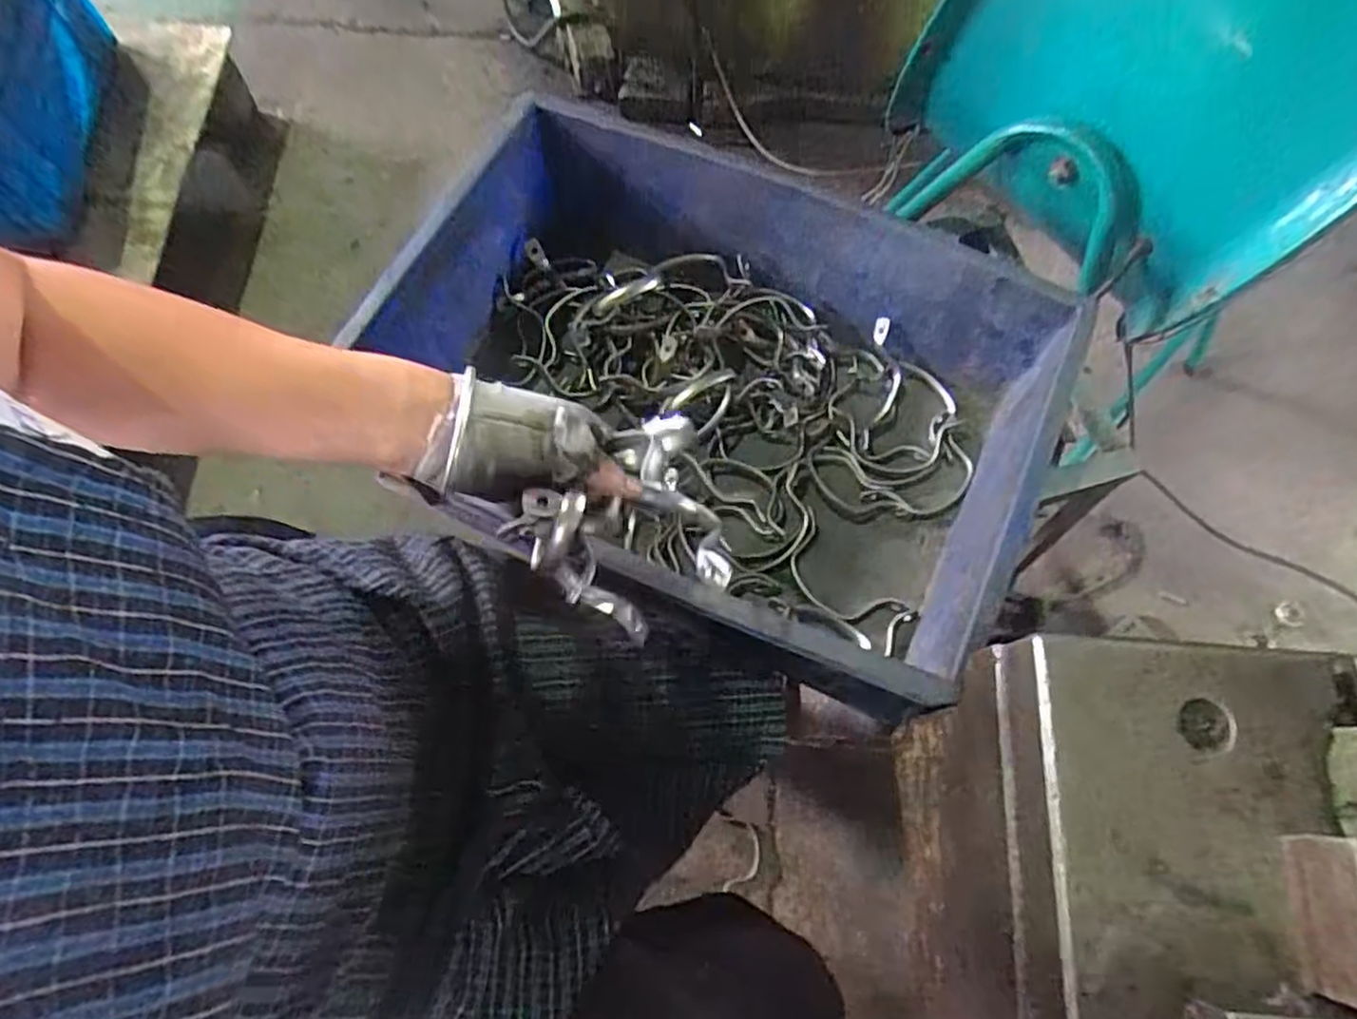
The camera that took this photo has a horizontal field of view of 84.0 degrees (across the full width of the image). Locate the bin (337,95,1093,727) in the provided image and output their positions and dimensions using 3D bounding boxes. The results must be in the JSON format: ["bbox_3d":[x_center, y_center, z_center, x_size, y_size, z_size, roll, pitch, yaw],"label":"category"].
[{"bbox_3d":[0.013,-0.095,0.652,0.531,0.164,0.366,23,72,8],"label":"bin"}]

